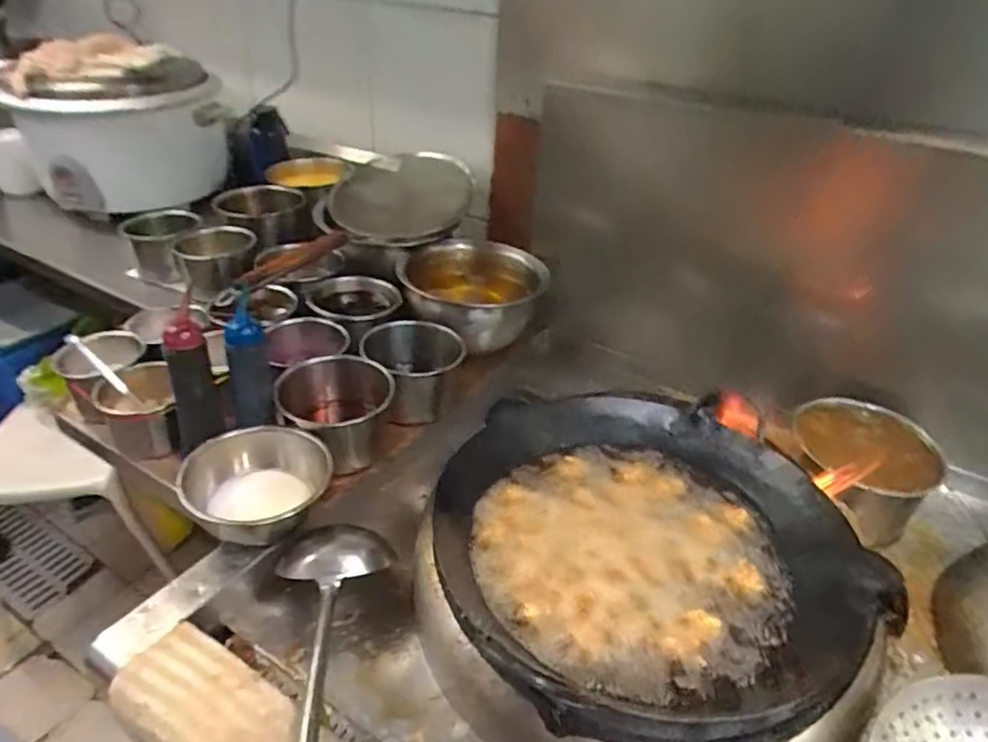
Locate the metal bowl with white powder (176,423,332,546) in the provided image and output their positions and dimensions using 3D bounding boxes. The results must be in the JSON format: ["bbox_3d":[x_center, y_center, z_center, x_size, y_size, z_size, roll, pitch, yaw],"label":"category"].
[{"bbox_3d":[-0.281,0.143,0.784,0.165,0.067,0.156,3,33,-2],"label":"metal bowl with white powder"}]

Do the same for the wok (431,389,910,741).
[{"bbox_3d":[0.165,0.177,0.731,0.440,0.108,0.430,3,33,-2],"label":"wok"}]

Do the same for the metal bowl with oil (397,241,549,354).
[{"bbox_3d":[-0.046,-0.131,1.151,0.248,0.128,0.207,7,33,5],"label":"metal bowl with oil"}]

